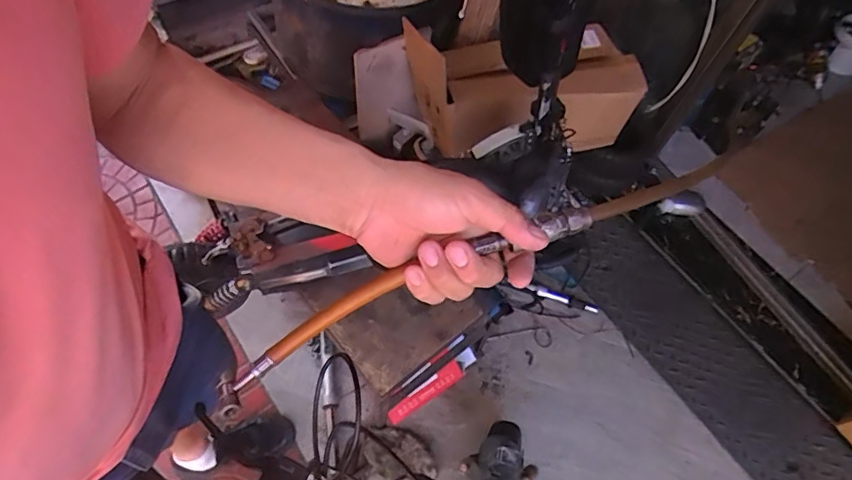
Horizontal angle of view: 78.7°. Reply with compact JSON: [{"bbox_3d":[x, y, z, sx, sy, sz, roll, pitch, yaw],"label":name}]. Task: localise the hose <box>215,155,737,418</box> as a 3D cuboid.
[{"bbox_3d":[0.024,0.027,0.413,0.455,0.055,0.017,-26,28,5],"label":"hose"}]

